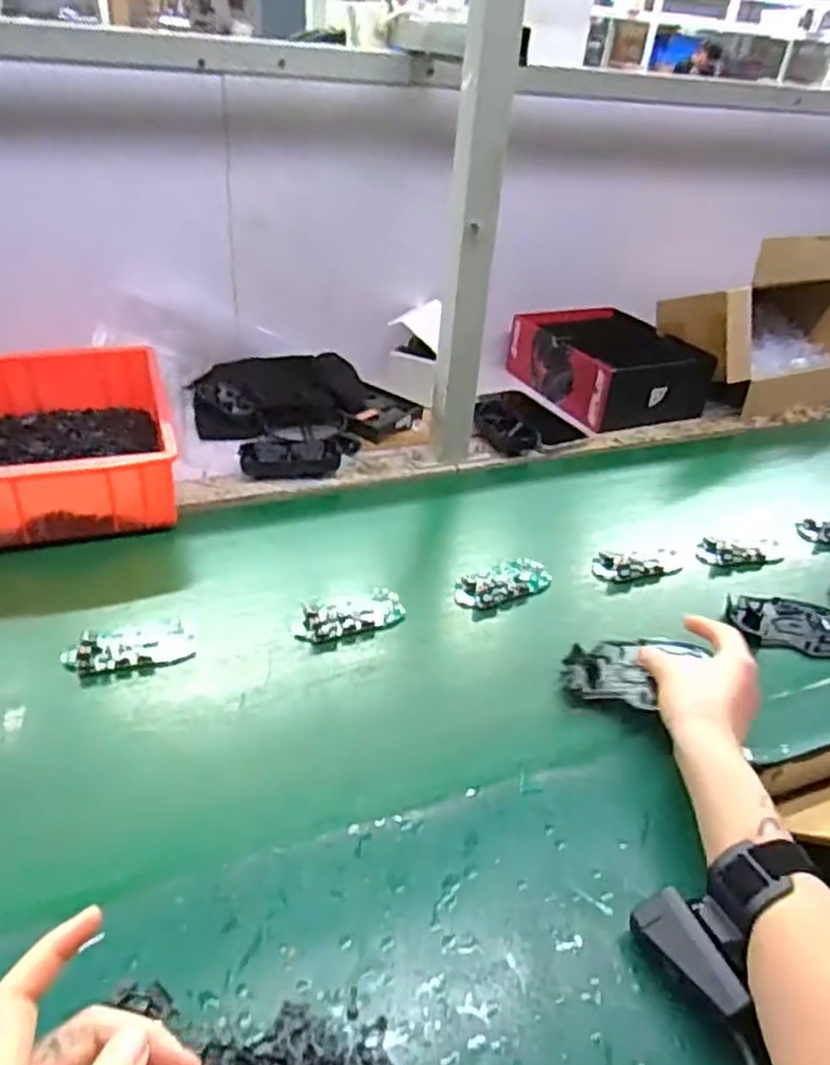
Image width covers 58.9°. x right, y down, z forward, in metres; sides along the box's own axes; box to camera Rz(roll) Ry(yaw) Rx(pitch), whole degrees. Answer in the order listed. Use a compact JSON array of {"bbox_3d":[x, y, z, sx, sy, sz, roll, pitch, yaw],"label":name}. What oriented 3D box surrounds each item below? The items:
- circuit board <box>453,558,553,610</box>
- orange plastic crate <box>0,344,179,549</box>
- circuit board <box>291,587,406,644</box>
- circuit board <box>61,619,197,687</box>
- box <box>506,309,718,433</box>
[{"bbox_3d":[0.086,0.048,0.706,0.101,0.015,0.048,-18,42,-30],"label":"circuit board"},{"bbox_3d":[-0.375,-0.103,0.780,0.206,0.090,0.291,-10,39,-22],"label":"orange plastic crate"},{"bbox_3d":[-0.059,0.072,0.652,0.099,0.010,0.046,-11,39,-22],"label":"circuit board"},{"bbox_3d":[-0.230,0.093,0.594,0.095,0.013,0.054,-17,41,-28],"label":"circuit board"},{"bbox_3d":[0.273,-0.251,1.080,0.202,0.085,0.261,-9,38,-20],"label":"box"}]

